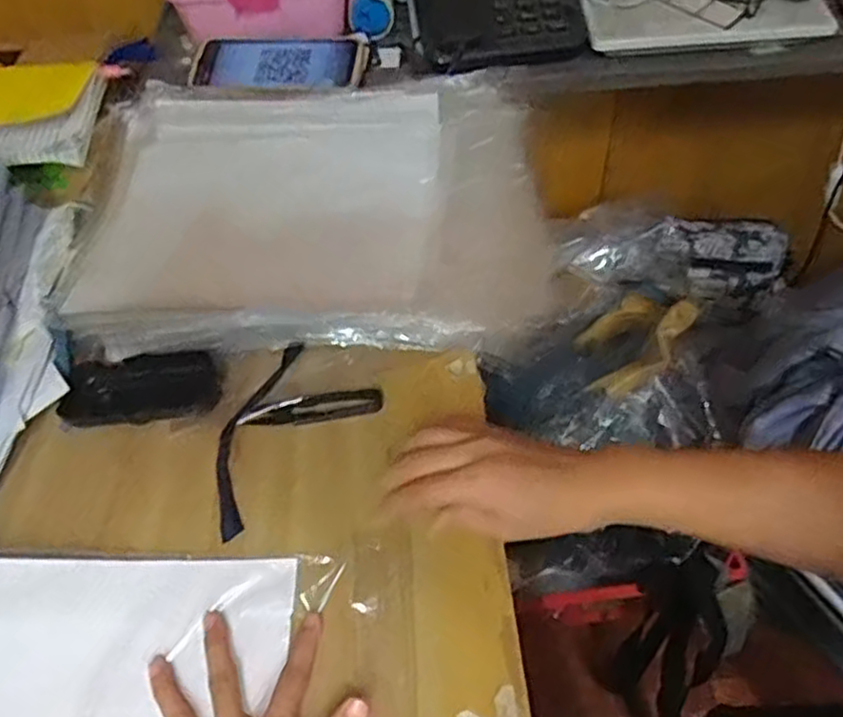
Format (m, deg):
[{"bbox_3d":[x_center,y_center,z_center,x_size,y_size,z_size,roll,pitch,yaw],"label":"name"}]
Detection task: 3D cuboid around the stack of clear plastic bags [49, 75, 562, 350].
[{"bbox_3d":[-0.096,-0.131,0.578,0.395,0.072,0.272,2,52,5],"label":"stack of clear plastic bags"}]

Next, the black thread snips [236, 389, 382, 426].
[{"bbox_3d":[-0.080,0.036,0.528,0.101,0.004,0.023,-7,51,-2],"label":"black thread snips"}]

